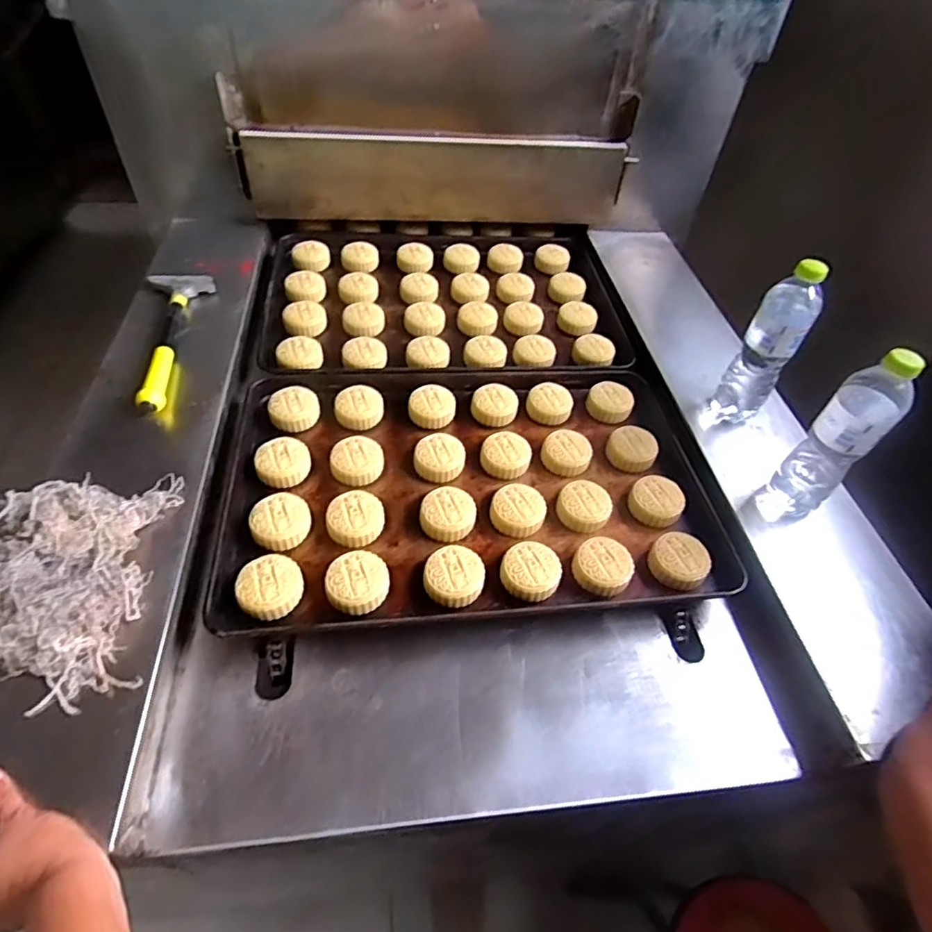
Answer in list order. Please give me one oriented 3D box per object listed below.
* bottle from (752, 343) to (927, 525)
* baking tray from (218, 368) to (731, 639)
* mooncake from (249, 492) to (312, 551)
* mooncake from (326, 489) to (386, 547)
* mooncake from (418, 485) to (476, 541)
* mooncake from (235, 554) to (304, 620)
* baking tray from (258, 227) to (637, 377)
[{"bbox_3d":[0.422,-0.027,0.626,0.059,0.233,0.063,-24,53,-25],"label":"bottle"},{"bbox_3d":[0.006,0.014,0.723,0.590,0.053,0.384,-3,47,-8],"label":"baking tray"},{"bbox_3d":[-0.216,0.064,0.643,0.062,0.024,0.065,3,47,-3],"label":"mooncake"},{"bbox_3d":[-0.132,0.065,0.662,0.063,0.033,0.068,3,47,-3],"label":"mooncake"},{"bbox_3d":[-0.022,0.060,0.676,0.065,0.033,0.064,3,47,-3],"label":"mooncake"},{"bbox_3d":[-0.210,0.128,0.590,0.065,0.026,0.062,-26,54,-26],"label":"mooncake"},{"bbox_3d":[-0.039,-0.323,0.989,0.597,0.034,0.470,-1,47,-6],"label":"baking tray"}]

